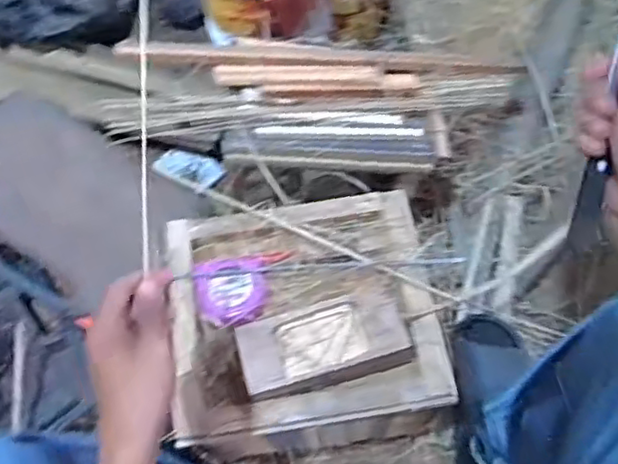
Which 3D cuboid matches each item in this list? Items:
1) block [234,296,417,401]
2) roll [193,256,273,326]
[{"bbox_3d":[0.015,0.114,0.667,0.172,0.039,0.081,-13,66,-7],"label":"block"},{"bbox_3d":[-0.084,0.063,0.721,0.080,0.018,0.086,1,65,-1],"label":"roll"}]

